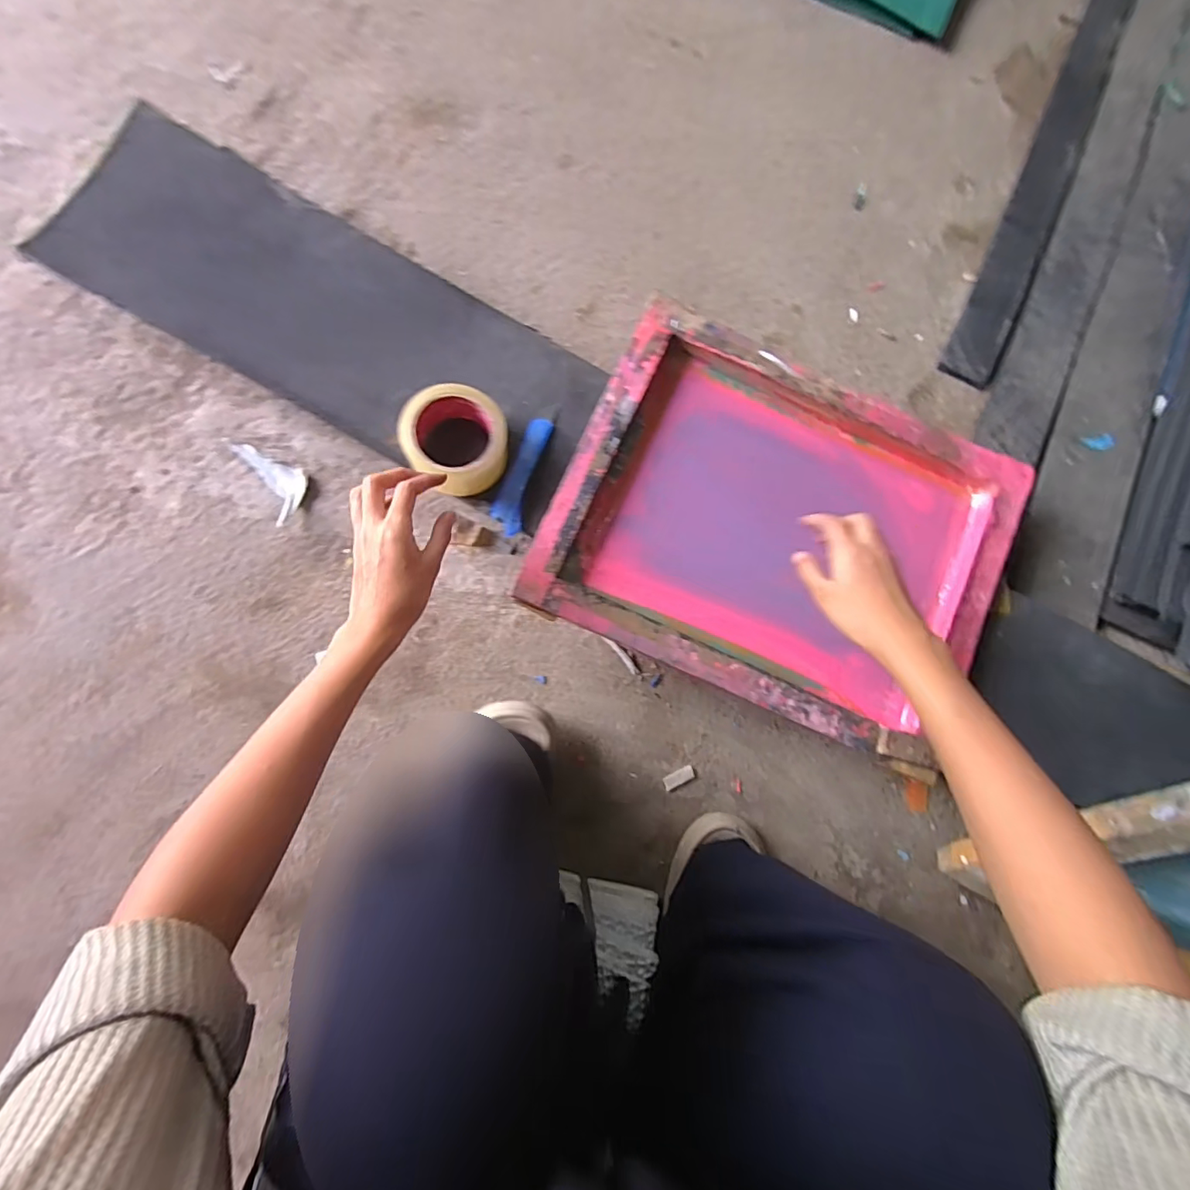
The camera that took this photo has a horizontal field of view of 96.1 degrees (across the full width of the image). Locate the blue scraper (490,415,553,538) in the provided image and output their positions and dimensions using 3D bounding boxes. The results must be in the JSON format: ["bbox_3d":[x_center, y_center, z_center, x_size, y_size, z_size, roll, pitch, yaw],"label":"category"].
[{"bbox_3d":[-0.076,-0.128,0.566,0.033,0.009,0.130,20,83,-3],"label":"blue scraper"}]

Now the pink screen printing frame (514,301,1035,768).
[{"bbox_3d":[0.199,-0.064,0.582,0.451,0.063,0.352,24,83,-3],"label":"pink screen printing frame"}]

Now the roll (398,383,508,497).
[{"bbox_3d":[-0.139,-0.155,0.543,0.099,0.058,0.094,0,85,-5],"label":"roll"}]

